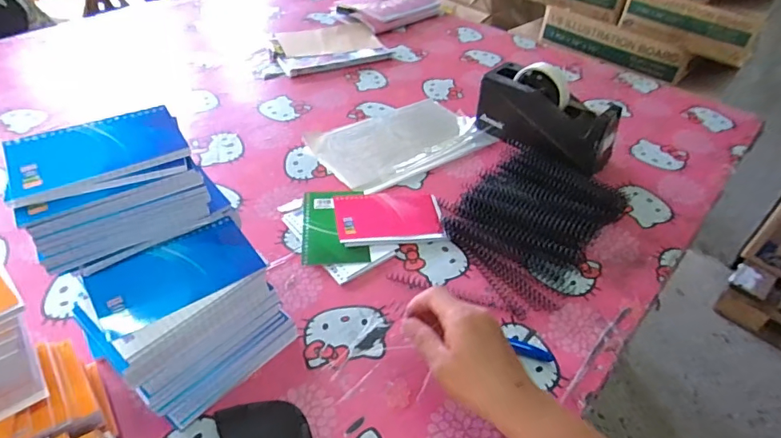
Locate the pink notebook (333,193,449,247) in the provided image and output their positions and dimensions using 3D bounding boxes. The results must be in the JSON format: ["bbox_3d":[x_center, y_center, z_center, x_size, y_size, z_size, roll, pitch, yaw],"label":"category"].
[{"bbox_3d":[-0.002,-0.002,0.617,0.132,0.010,0.088,-4,43,-9],"label":"pink notebook"}]

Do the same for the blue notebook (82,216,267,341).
[{"bbox_3d":[-0.183,0.046,0.418,0.129,0.008,0.075,-26,51,-29],"label":"blue notebook"}]

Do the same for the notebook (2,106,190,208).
[{"bbox_3d":[-0.247,-0.059,0.410,0.129,0.010,0.083,-20,48,-24],"label":"notebook"}]

